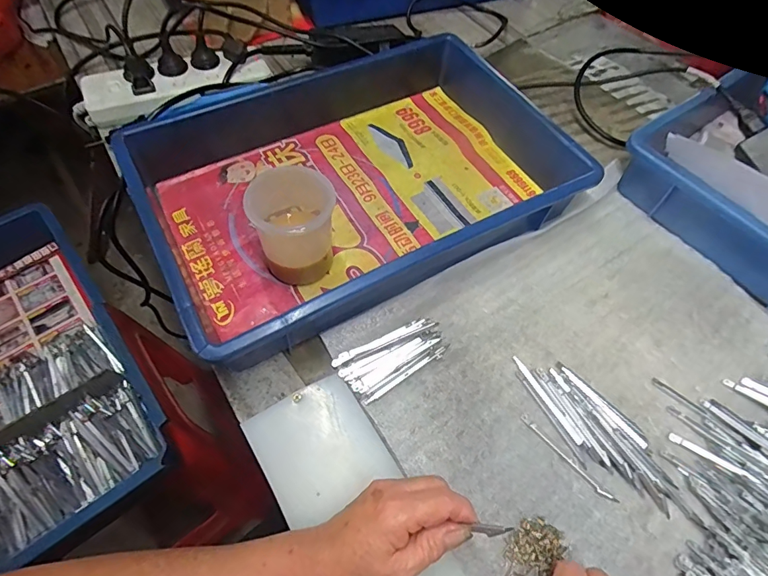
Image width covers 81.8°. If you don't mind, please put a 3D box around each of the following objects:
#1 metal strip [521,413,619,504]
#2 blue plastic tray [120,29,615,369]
[{"bbox_3d":[0.157,0.146,0.382,0.007,0.006,0.096,-37,70,-21],"label":"metal strip"},{"bbox_3d":[-0.024,-0.124,0.477,0.418,0.089,0.282,-26,66,-17],"label":"blue plastic tray"}]

